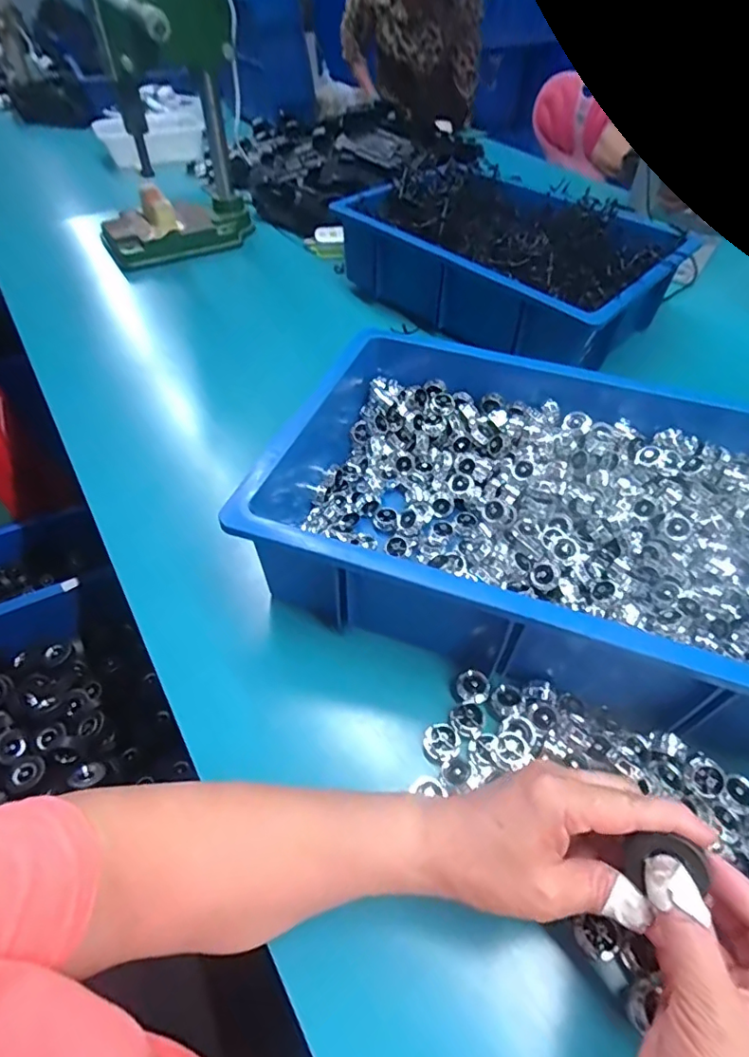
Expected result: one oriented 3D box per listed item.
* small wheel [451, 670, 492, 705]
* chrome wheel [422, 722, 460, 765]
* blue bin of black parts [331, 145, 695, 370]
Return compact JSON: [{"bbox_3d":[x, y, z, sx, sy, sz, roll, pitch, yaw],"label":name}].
[{"bbox_3d":[0.073,0.120,0.403,0.027,0.011,0.022,8,50,7],"label":"small wheel"},{"bbox_3d":[0.047,0.153,0.378,0.024,0.014,0.026,0,49,0],"label":"chrome wheel"},{"bbox_3d":[0.193,-0.407,0.788,0.427,0.126,0.300,36,58,27],"label":"blue bin of black parts"}]

